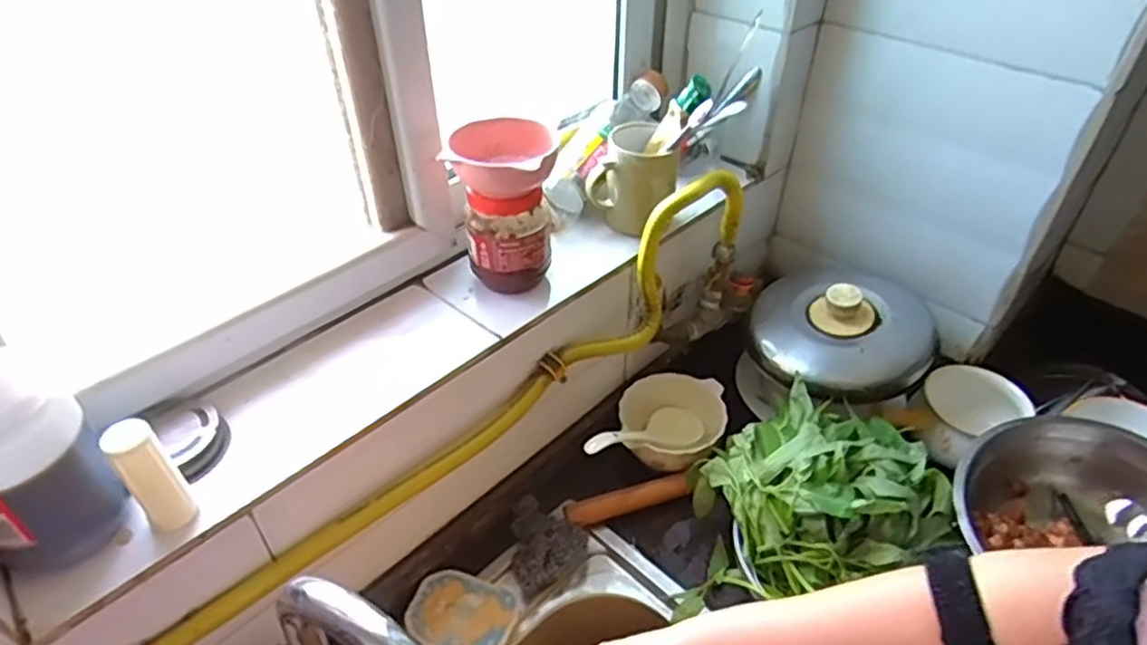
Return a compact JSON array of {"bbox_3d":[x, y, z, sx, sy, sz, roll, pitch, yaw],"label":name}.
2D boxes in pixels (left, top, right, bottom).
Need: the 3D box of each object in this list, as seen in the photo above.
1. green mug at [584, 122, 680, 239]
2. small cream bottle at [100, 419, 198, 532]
[{"bbox_3d":[0.067,-0.164,0.786,0.092,0.100,0.098,5,41,6],"label":"green mug"},{"bbox_3d":[-0.290,0.107,0.479,0.027,0.091,0.029,30,49,30],"label":"small cream bottle"}]

